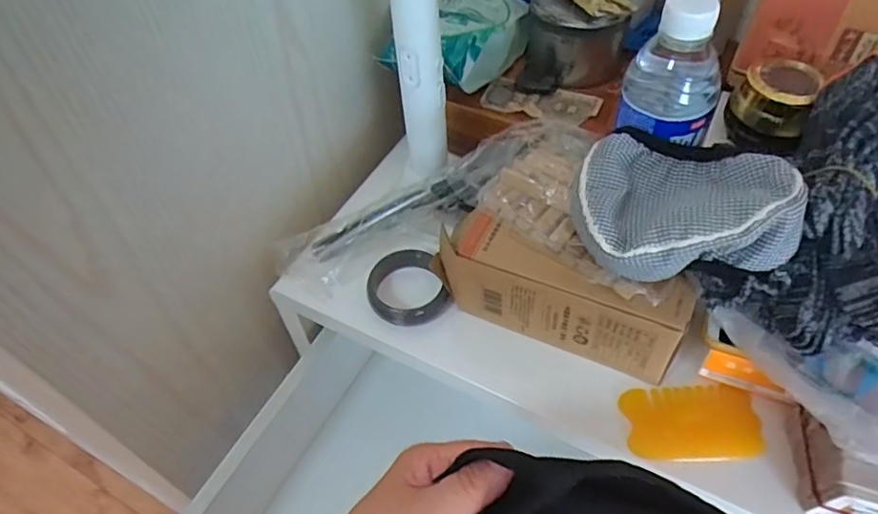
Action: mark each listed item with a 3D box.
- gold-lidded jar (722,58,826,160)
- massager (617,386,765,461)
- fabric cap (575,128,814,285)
[{"bbox_3d":[0.247,-0.110,0.439,0.054,0.053,0.056,-2,51,3],"label":"gold-lidded jar"},{"bbox_3d":[0.180,0.118,0.419,0.092,0.013,0.050,-2,51,3],"label":"massager"},{"bbox_3d":[0.146,-0.040,0.358,0.120,0.042,0.101,-4,51,1],"label":"fabric cap"}]

